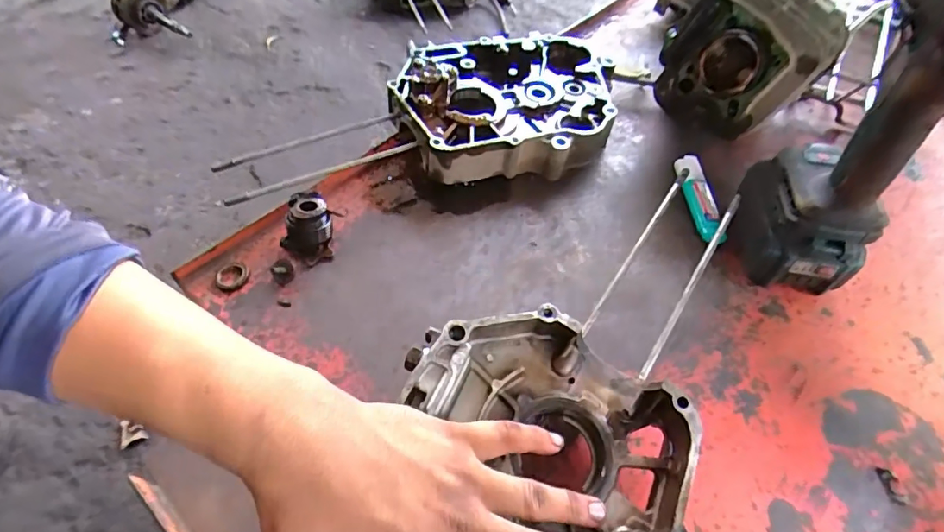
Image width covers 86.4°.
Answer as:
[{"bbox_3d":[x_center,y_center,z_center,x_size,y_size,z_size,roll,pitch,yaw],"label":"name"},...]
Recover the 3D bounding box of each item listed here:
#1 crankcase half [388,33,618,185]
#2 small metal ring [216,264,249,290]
[{"bbox_3d":[0.038,-0.170,0.530,0.236,0.065,0.182,-11,54,-10],"label":"crankcase half"},{"bbox_3d":[-0.202,0.009,0.423,0.026,0.008,0.022,-23,56,-18],"label":"small metal ring"}]

